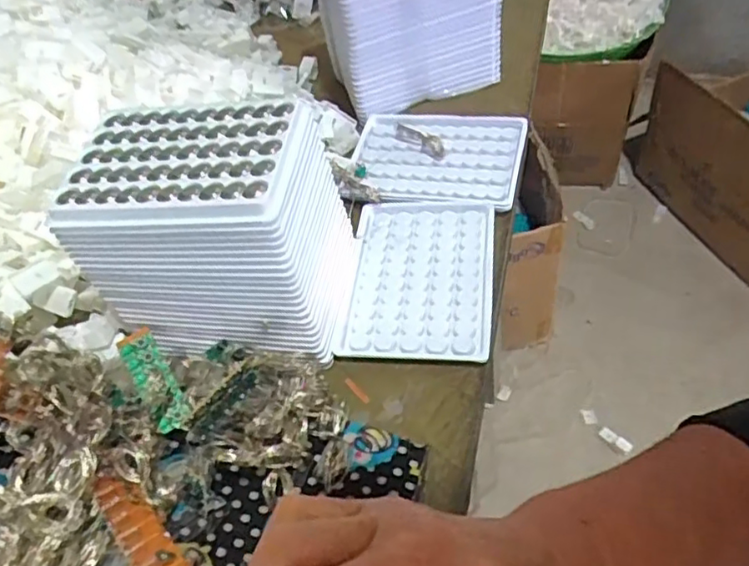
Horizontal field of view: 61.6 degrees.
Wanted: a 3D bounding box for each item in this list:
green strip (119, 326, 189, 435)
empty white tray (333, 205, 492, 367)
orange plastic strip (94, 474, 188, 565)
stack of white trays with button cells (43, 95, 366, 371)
[{"bbox_3d":[-0.129,0.057,0.369,0.020,0.006,0.064,-31,73,-10],"label":"green strip"},{"bbox_3d":[0.030,-0.007,0.415,0.093,0.009,0.127,1,51,12],"label":"empty white tray"},{"bbox_3d":[-0.115,0.133,0.318,0.023,0.008,0.095,-15,42,-42],"label":"orange plastic strip"},{"bbox_3d":[-0.089,-0.031,0.376,0.141,0.118,0.099,3,51,10],"label":"stack of white trays with button cells"}]

